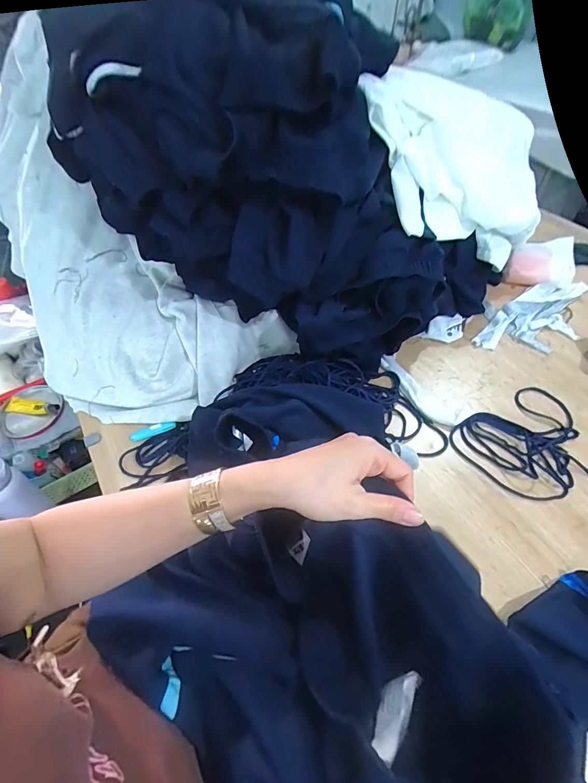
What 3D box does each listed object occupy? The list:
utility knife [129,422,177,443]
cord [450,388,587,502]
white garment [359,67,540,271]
[{"bbox_3d":[-0.219,0.061,0.593,0.070,0.011,0.019,-17,52,-11],"label":"utility knife"},{"bbox_3d":[0.335,0.070,0.572,0.189,0.010,0.187,-2,51,1],"label":"cord"},{"bbox_3d":[0.266,-0.394,0.631,0.354,0.100,0.334,7,83,-14],"label":"white garment"}]

